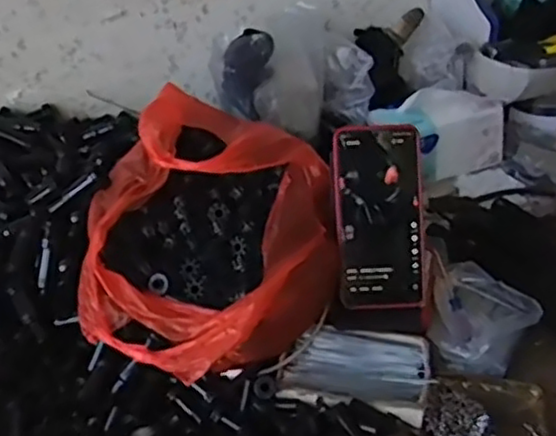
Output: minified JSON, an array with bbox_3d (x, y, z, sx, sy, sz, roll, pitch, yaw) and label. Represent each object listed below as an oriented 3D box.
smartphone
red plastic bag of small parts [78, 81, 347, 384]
[{"bbox_3d":[0.092,0.000,0.618,0.078,0.163,0.014,-4,1,3],"label":"smartphone"},{"bbox_3d":[-0.059,0.008,0.618,0.217,0.150,0.264,-6,33,0],"label":"red plastic bag of small parts"}]

